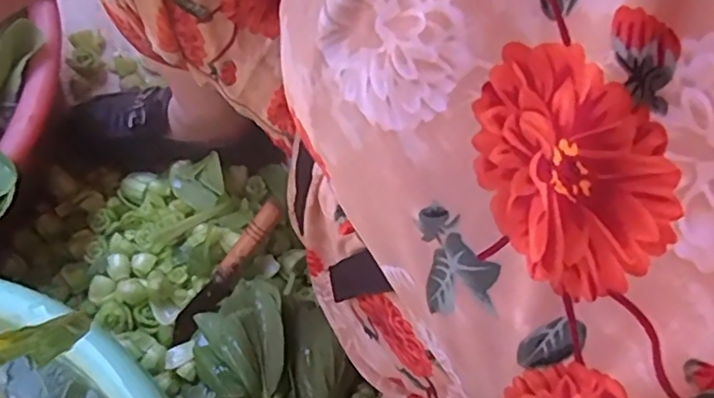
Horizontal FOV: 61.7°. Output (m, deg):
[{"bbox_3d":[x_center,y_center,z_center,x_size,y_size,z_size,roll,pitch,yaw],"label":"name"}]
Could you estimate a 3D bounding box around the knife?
[{"bbox_3d":[-0.142,0.081,0.648,0.030,0.017,0.186,39,97,13],"label":"knife"}]

